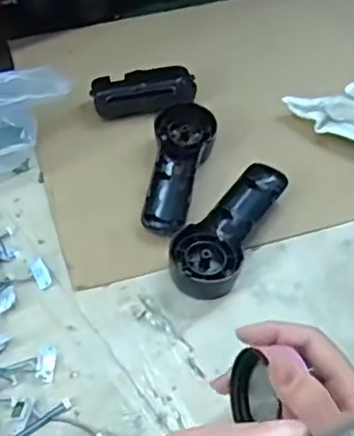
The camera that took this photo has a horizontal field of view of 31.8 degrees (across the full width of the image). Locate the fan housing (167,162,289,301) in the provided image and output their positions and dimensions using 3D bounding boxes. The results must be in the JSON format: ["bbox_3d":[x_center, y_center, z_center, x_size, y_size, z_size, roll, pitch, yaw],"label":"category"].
[{"bbox_3d":[0.046,0.005,0.554,0.058,0.028,0.149,22,52,17],"label":"fan housing"}]

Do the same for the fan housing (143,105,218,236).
[{"bbox_3d":[0.002,-0.049,0.595,0.057,0.034,0.146,7,49,5],"label":"fan housing"}]

